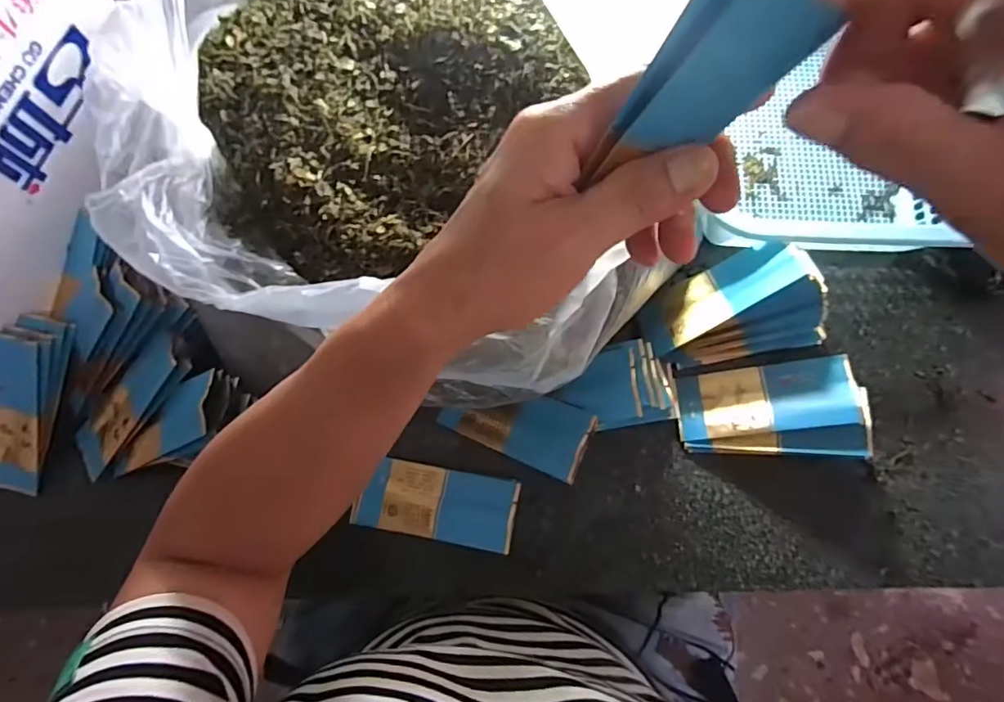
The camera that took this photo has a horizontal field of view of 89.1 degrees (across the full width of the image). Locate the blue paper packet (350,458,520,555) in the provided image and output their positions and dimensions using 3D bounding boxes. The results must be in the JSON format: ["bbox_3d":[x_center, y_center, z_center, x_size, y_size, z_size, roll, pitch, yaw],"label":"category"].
[{"bbox_3d":[-0.054,0.121,0.411,0.131,0.008,0.055,6,69,13],"label":"blue paper packet"}]

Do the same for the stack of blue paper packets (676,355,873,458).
[{"bbox_3d":[0.212,0.046,0.409,0.132,0.013,0.071,-5,76,24],"label":"stack of blue paper packets"}]

